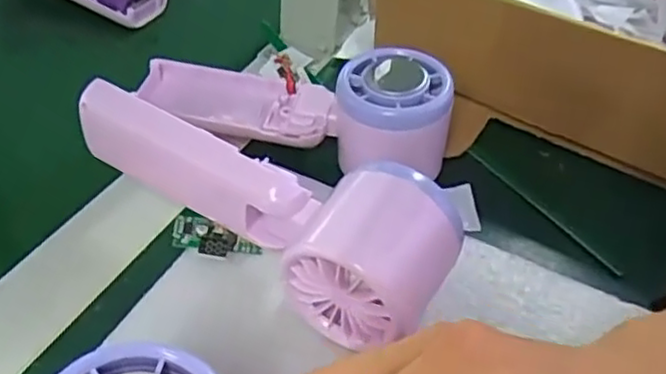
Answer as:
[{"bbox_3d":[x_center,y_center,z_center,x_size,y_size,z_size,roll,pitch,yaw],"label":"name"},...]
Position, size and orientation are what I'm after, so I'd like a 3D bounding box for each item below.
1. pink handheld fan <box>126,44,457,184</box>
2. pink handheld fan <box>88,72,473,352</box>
[{"bbox_3d":[-0.021,-0.038,0.366,0.169,0.056,0.062,9,41,24],"label":"pink handheld fan"},{"bbox_3d":[-0.031,0.010,0.288,0.162,0.060,0.052,23,45,19],"label":"pink handheld fan"}]

